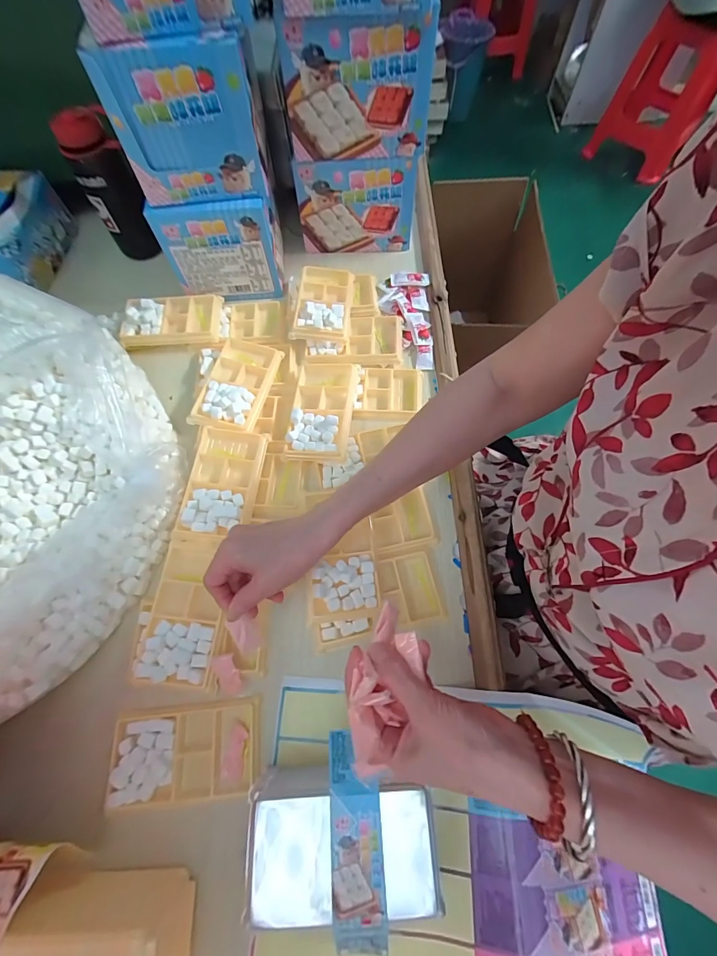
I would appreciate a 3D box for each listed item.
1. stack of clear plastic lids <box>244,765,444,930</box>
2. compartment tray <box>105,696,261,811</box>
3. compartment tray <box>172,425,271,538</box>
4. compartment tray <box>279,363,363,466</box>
[{"bbox_3d":[-0.014,0.274,0.297,0.135,0.062,0.087,-3,66,0],"label":"stack of clear plastic lids"},{"bbox_3d":[-0.155,0.246,0.339,0.127,0.010,0.072,-5,66,-1],"label":"compartment tray"},{"bbox_3d":[-0.158,0.003,0.430,0.085,0.024,0.133,5,66,3],"label":"compartment tray"},{"bbox_3d":[-0.045,-0.083,0.465,0.075,0.025,0.133,6,66,4],"label":"compartment tray"}]

